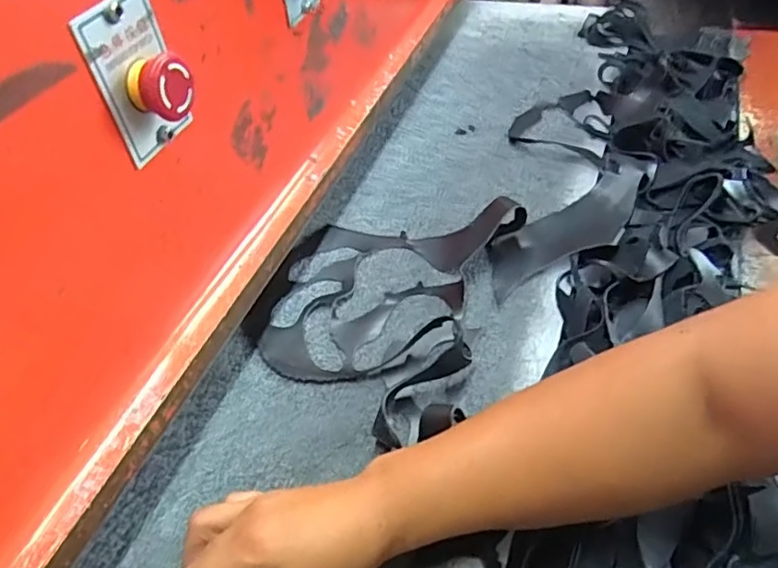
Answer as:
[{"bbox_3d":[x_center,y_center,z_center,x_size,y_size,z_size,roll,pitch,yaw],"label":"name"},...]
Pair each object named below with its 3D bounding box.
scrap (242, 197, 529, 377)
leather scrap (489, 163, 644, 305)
[{"bbox_3d":[-0.015,-0.015,0.537,0.179,0.040,0.242,22,53,26],"label":"scrap"},{"bbox_3d":[0.176,-0.056,0.570,0.211,0.024,0.070,-28,49,-18],"label":"leather scrap"}]

